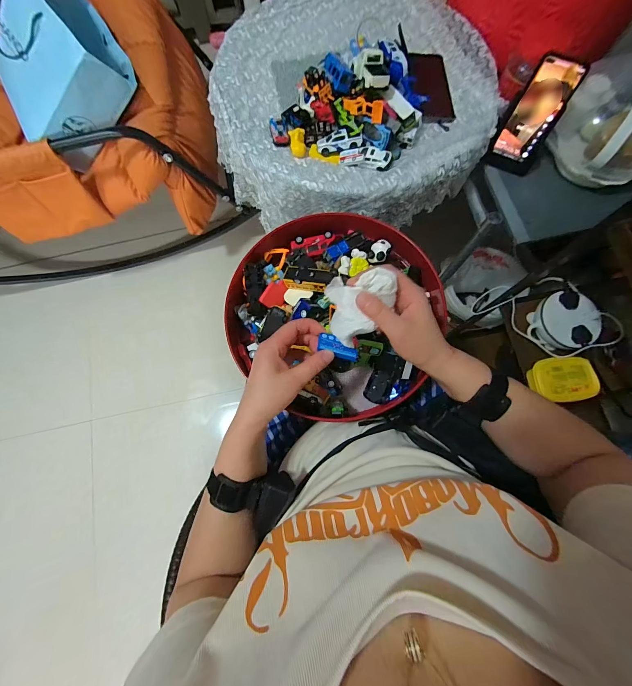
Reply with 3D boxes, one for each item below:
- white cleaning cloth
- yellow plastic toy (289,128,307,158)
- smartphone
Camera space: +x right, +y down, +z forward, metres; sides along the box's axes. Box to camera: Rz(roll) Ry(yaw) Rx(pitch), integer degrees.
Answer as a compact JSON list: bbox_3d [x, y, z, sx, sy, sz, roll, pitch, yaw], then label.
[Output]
[{"bbox_3d":[0.043,-0.047,0.342,0.070,0.095,0.022,48,40,16],"label":"white cleaning cloth"},{"bbox_3d":[-0.033,-0.369,0.566,0.028,0.019,0.051,-8,75,-1],"label":"yellow plastic toy"},{"bbox_3d":[0.420,-0.441,0.586,0.084,0.162,0.017,29,59,11],"label":"smartphone"}]

